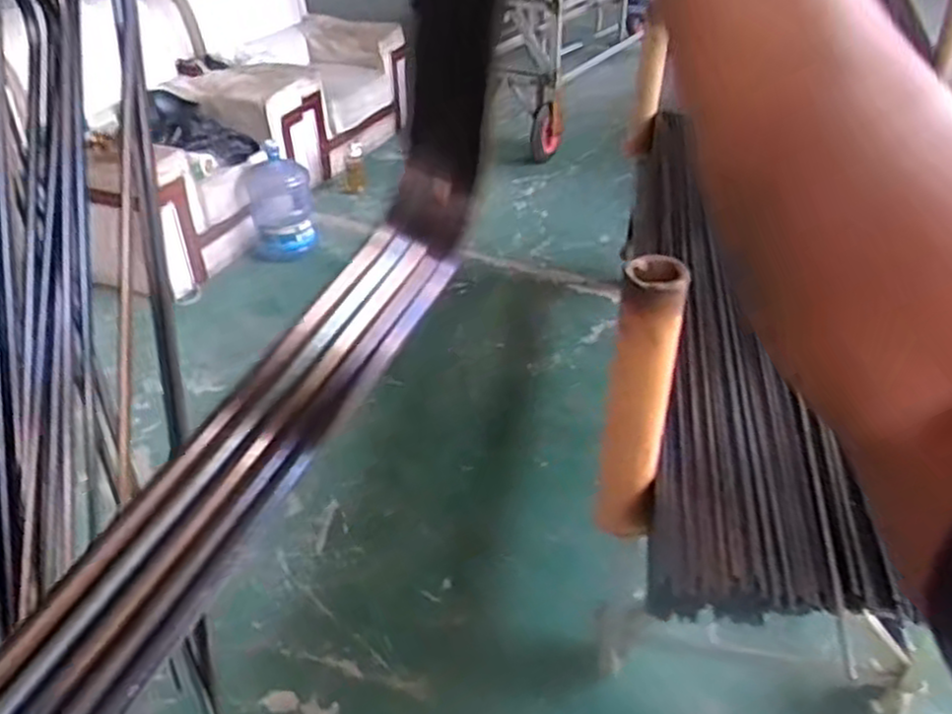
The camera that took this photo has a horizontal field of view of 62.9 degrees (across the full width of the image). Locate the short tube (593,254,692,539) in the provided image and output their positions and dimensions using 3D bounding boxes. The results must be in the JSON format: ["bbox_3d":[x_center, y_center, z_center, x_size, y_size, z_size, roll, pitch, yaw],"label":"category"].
[{"bbox_3d":[0.262,0.085,1.259,0.105,0.505,0.090,8,38,12],"label":"short tube"}]

